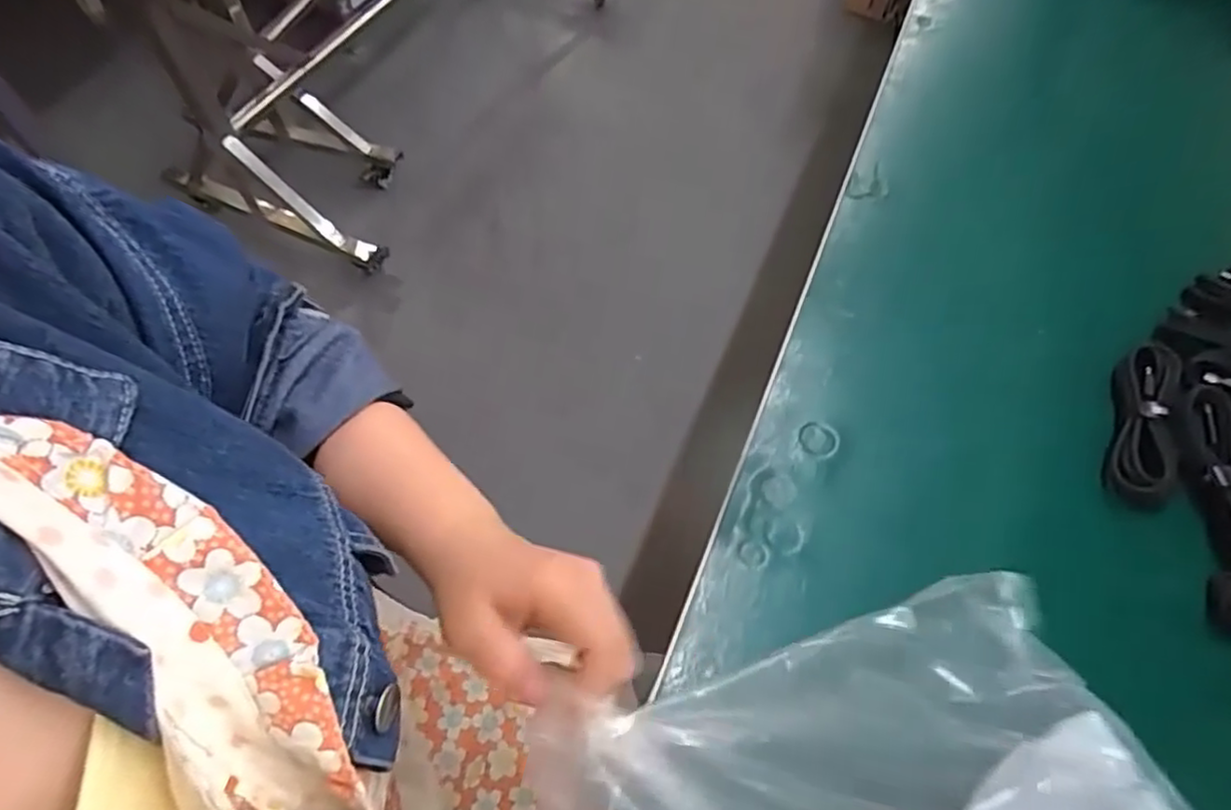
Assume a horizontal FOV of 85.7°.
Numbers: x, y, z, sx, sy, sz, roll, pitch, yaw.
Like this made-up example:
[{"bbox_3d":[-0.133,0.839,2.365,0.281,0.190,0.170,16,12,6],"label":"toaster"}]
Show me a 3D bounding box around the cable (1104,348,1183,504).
[{"bbox_3d":[0.340,0.009,0.428,0.037,0.029,0.118,23,61,12],"label":"cable"}]

